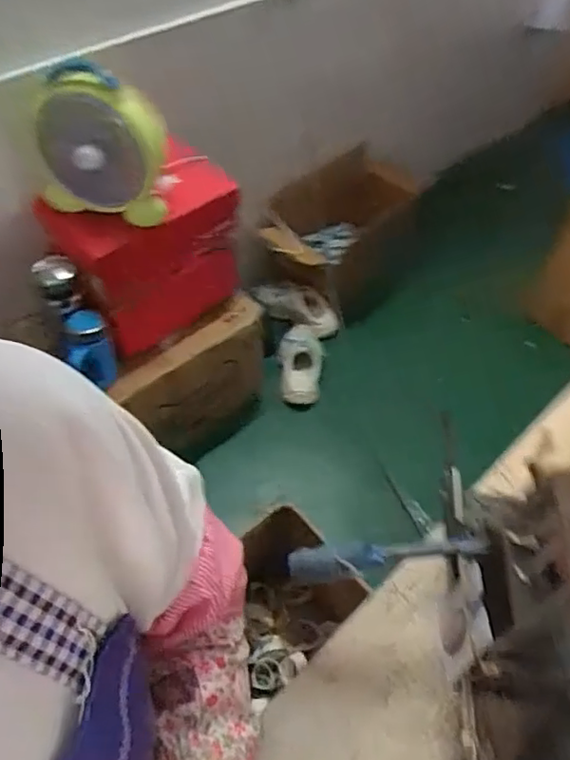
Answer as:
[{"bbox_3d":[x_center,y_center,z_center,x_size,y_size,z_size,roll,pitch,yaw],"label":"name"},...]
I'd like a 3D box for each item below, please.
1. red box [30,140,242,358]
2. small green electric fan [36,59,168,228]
[{"bbox_3d":[-0.267,-0.256,1.205,0.344,0.269,0.231,-25,58,-20],"label":"red box"},{"bbox_3d":[-0.322,-0.415,1.030,0.224,0.243,0.138,1,52,-2],"label":"small green electric fan"}]

